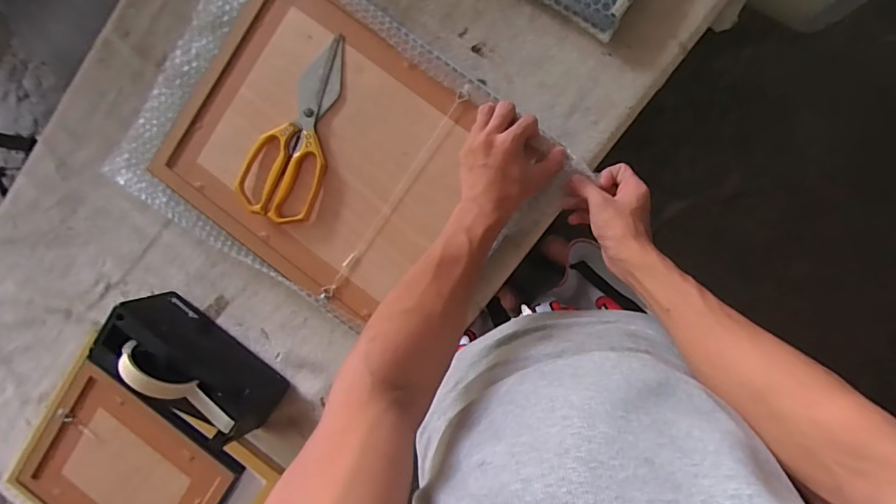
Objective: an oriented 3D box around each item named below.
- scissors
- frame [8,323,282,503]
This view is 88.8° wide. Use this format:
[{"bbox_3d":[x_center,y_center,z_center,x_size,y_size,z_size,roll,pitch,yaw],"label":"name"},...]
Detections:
[{"bbox_3d":[-0.178,-0.147,0.542,0.096,0.013,0.220,21,97,4],"label":"scissors"},{"bbox_3d":[-0.421,0.317,0.610,0.321,0.022,0.274,37,97,5],"label":"frame"}]

